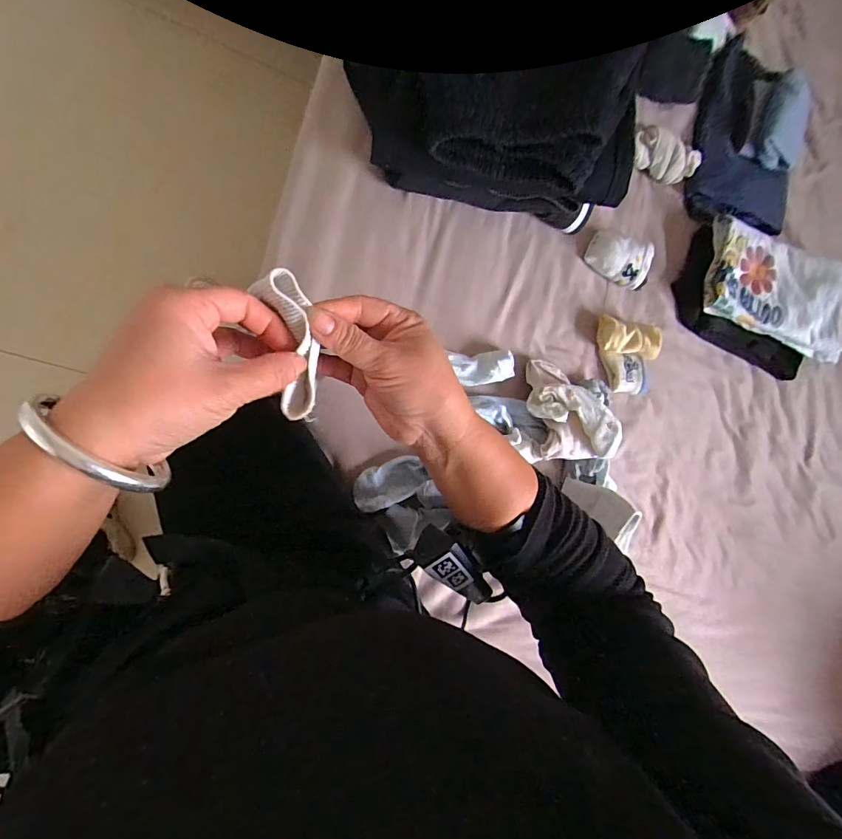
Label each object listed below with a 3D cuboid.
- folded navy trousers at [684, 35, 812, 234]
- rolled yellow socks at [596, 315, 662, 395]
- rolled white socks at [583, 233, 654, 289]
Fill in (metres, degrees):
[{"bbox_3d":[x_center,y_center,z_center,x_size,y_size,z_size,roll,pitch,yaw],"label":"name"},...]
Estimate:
[{"bbox_3d":[0.469,-0.404,0.589,0.163,0.059,0.244,4,89,-10],"label":"folded navy trousers"},{"bbox_3d":[0.272,-0.085,0.550,0.068,0.042,0.100,0,89,-14],"label":"rolled yellow socks"},{"bbox_3d":[0.263,-0.212,0.560,0.083,0.034,0.052,22,83,-13],"label":"rolled white socks"}]

